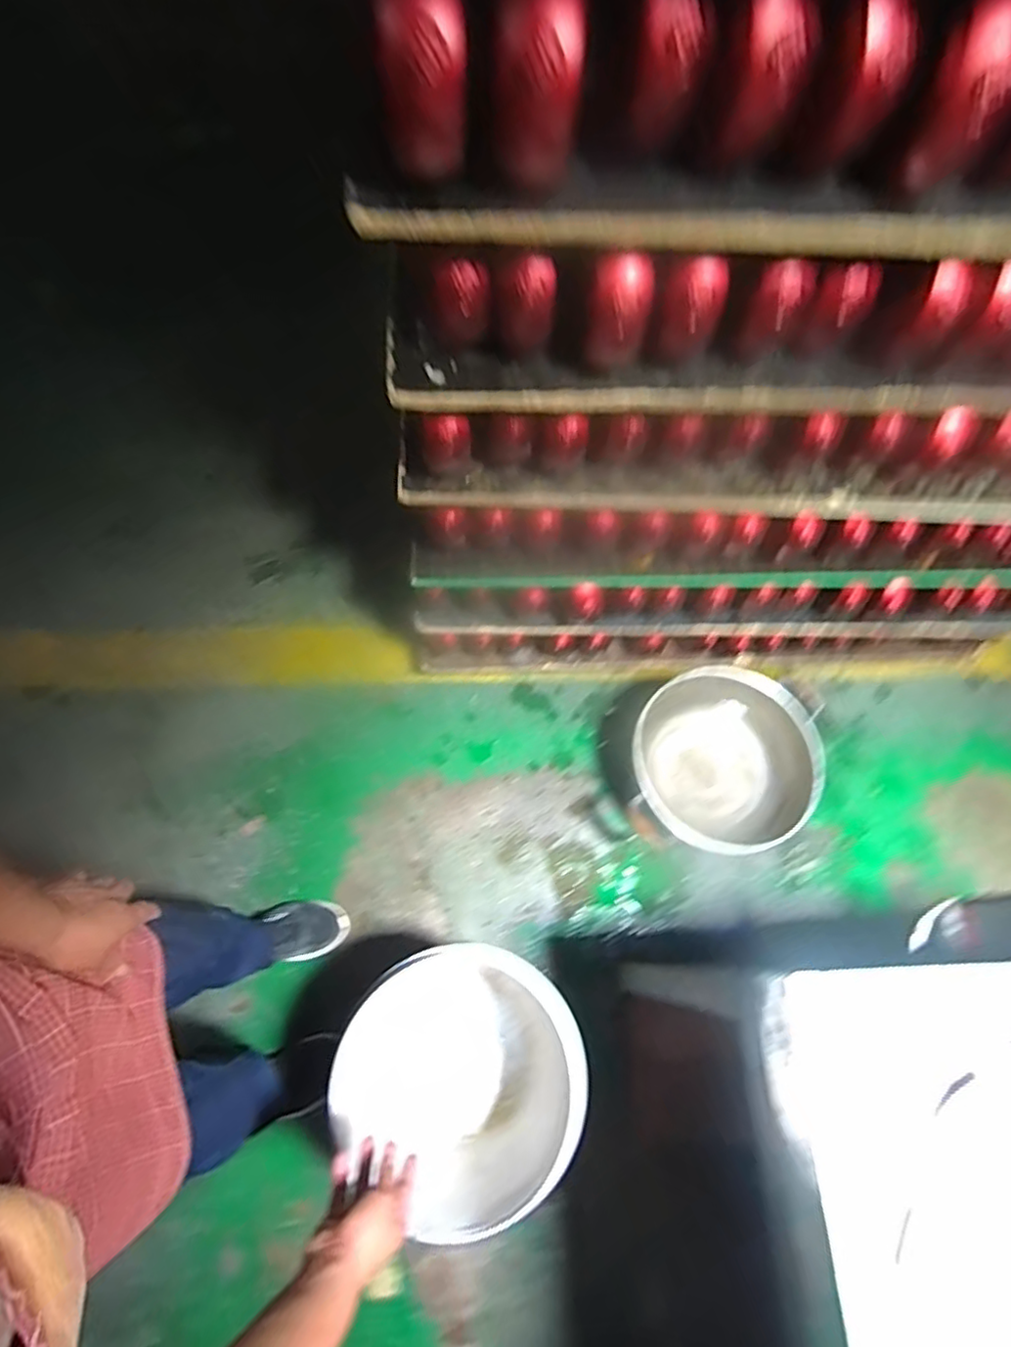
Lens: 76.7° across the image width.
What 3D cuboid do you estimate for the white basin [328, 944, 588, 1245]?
[{"bbox_3d":[-0.057,0.585,0.949,0.292,0.369,0.302,1,63,-2],"label":"white basin"}]

